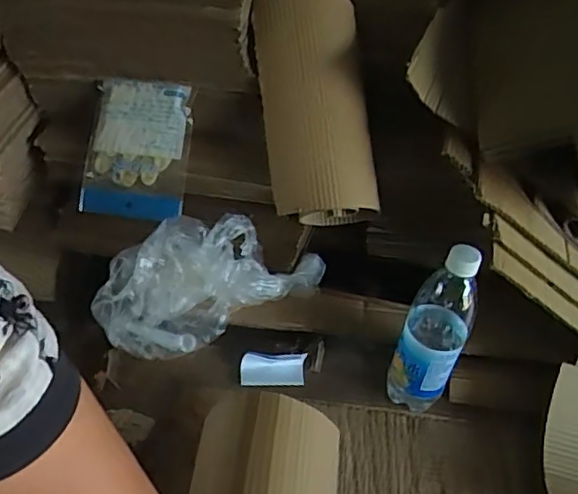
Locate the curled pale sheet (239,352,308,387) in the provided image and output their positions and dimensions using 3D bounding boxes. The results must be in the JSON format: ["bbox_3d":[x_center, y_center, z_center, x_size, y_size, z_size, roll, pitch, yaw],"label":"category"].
[{"bbox_3d":[-0.020,0.149,0.723,0.077,0.009,0.039,2,88,2],"label":"curled pale sheet"}]

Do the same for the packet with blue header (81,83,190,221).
[{"bbox_3d":[-0.194,-0.125,0.774,0.138,0.030,0.170,5,84,15],"label":"packet with blue header"}]

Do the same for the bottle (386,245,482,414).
[{"bbox_3d":[0.160,0.093,0.660,0.065,0.237,0.070,23,47,18],"label":"bottle"}]

